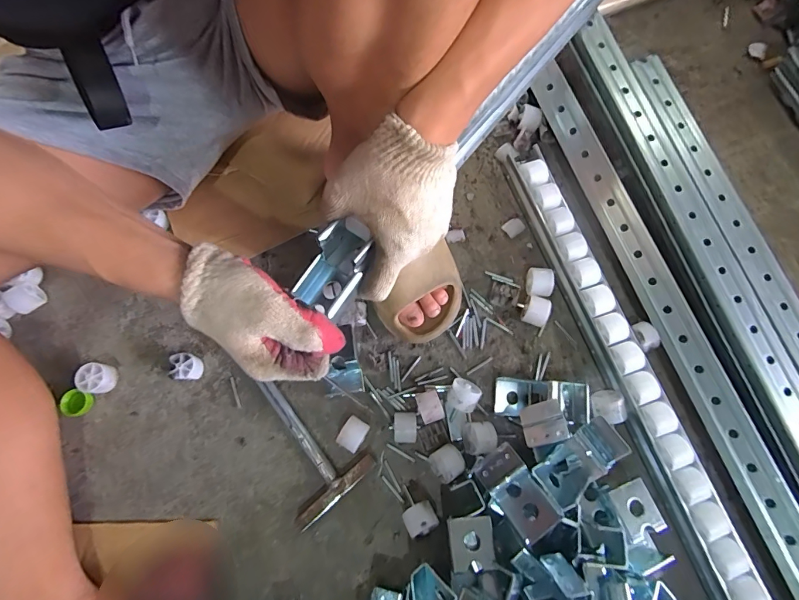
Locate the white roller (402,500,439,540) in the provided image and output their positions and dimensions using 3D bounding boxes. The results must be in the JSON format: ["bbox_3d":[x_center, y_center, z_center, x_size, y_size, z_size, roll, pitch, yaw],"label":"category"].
[{"bbox_3d":[0.023,0.239,0.443,0.033,0.035,0.032,-30,78,-6],"label":"white roller"}]

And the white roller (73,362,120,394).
[{"bbox_3d":[-0.361,0.094,0.484,0.036,0.027,0.034,0,76,1],"label":"white roller"}]

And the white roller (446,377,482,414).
[{"bbox_3d":[0.073,0.112,0.473,0.034,0.034,0.037,25,78,7],"label":"white roller"}]

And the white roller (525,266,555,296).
[{"bbox_3d":[0.174,-0.019,0.508,0.028,0.032,0.036,8,77,3],"label":"white roller"}]

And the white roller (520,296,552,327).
[{"bbox_3d":[0.166,0.015,0.494,0.030,0.030,0.028,20,78,6],"label":"white roller"}]

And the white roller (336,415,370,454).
[{"bbox_3d":[-0.053,0.154,0.467,0.027,0.028,0.035,30,79,8],"label":"white roller"}]

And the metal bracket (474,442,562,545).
[{"bbox_3d":[0.116,0.194,0.406,0.046,0.040,0.087,-34,76,-8],"label":"metal bracket"}]

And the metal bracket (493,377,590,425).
[{"bbox_3d":[0.164,0.115,0.471,0.099,0.028,0.044,0,73,26],"label":"metal bracket"}]

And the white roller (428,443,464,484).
[{"bbox_3d":[0.053,0.182,0.456,0.034,0.031,0.034,-32,78,-7],"label":"white roller"}]

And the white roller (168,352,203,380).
[{"bbox_3d":[-0.255,0.081,0.489,0.033,0.029,0.031,0,76,1],"label":"white roller"}]

